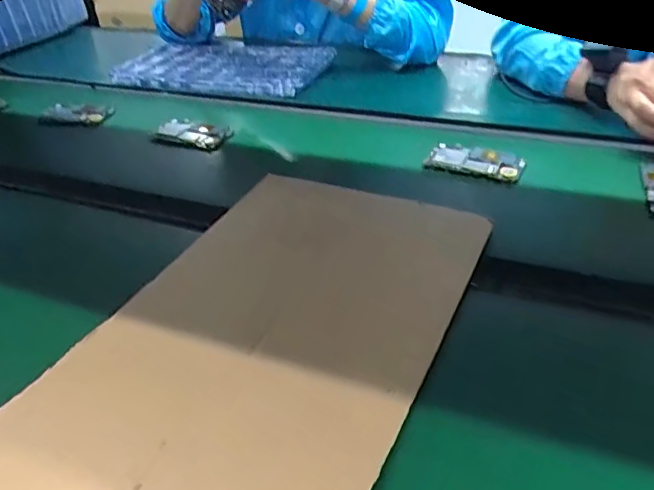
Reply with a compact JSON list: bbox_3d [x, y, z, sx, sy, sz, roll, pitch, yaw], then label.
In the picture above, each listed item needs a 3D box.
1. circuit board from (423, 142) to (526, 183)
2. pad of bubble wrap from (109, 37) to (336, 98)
[{"bbox_3d":[0.196,-0.112,0.746,0.120,0.011,0.065,13,40,22],"label":"circuit board"},{"bbox_3d":[-0.179,-0.324,1.006,0.347,0.042,0.212,5,37,13],"label":"pad of bubble wrap"}]

